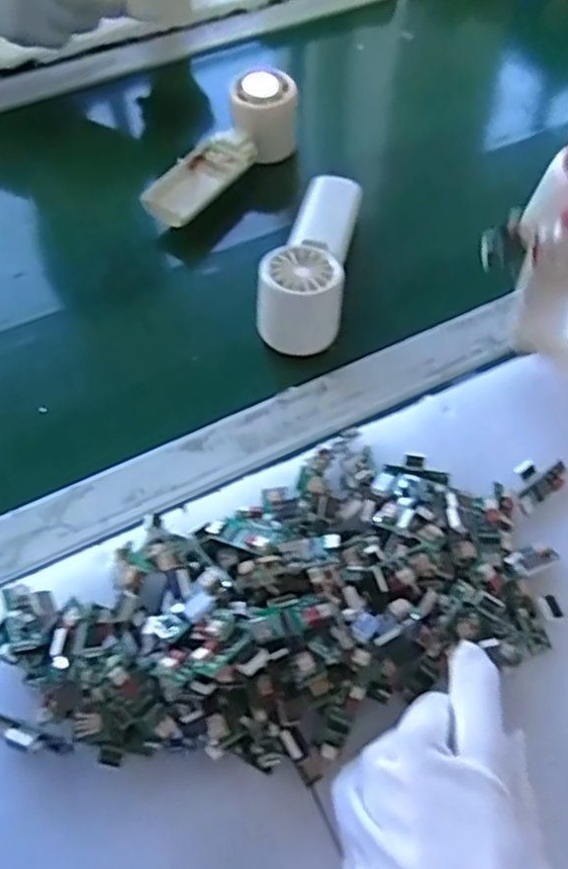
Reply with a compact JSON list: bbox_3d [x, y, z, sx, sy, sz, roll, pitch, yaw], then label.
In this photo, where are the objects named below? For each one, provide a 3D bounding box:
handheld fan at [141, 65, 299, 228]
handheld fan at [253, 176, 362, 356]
[{"bbox_3d":[-0.049,-0.233,0.530,0.048,0.050,0.163,35,64,19],"label":"handheld fan"},{"bbox_3d":[0.022,-0.140,0.478,0.056,0.049,0.166,9,59,5],"label":"handheld fan"}]

